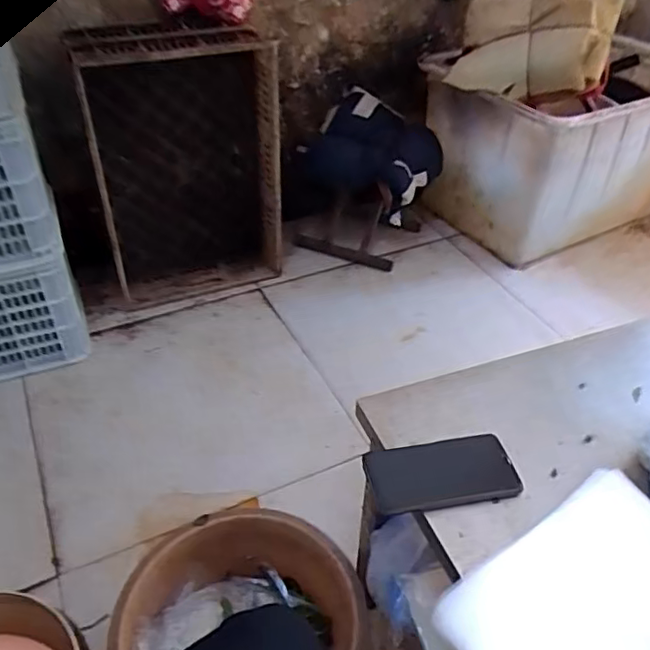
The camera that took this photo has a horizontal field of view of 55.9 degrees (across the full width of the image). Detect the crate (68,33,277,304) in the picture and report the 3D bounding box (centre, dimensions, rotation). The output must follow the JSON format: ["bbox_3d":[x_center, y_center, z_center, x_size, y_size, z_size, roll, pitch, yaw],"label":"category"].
[{"bbox_3d":[-0.301,-0.340,1.362,0.403,0.562,0.145,-12,42,-15],"label":"crate"}]

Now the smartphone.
[{"bbox_3d":[0.120,0.152,0.628,0.148,0.008,0.074,-6,41,-8],"label":"smartphone"}]

